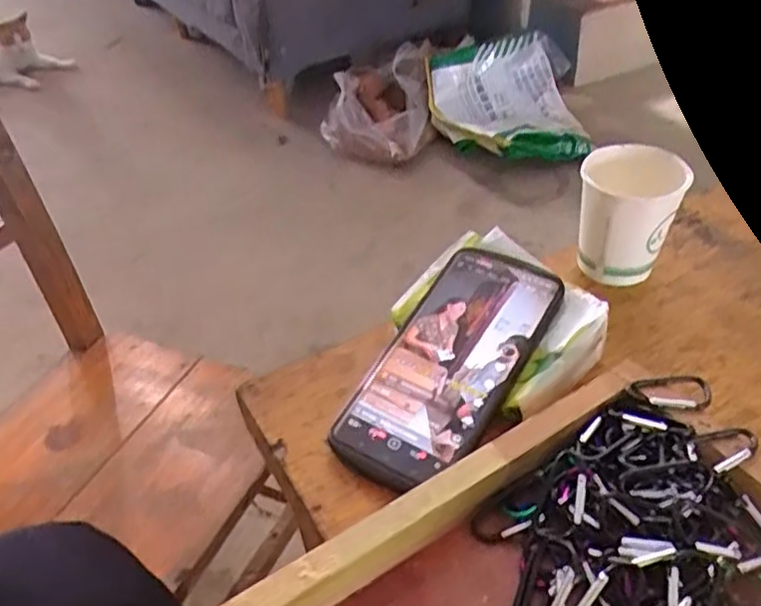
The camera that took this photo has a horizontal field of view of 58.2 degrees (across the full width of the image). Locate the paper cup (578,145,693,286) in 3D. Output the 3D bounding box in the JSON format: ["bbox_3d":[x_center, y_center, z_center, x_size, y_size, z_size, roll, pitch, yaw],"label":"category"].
[{"bbox_3d":[0.173,-0.059,0.483,0.067,0.083,0.064,15,44,20],"label":"paper cup"}]

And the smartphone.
[{"bbox_3d":[0.041,0.031,0.411,0.076,0.006,0.174,22,58,29],"label":"smartphone"}]

